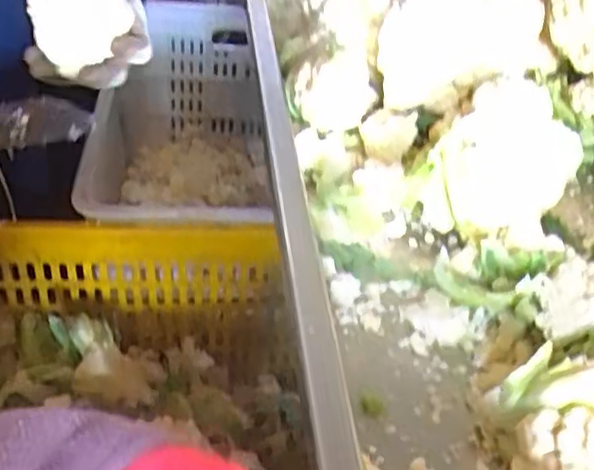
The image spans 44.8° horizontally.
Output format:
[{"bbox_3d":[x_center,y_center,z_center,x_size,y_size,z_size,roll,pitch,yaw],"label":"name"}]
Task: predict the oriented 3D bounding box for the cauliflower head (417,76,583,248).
[{"bbox_3d":[0.150,-0.052,0.521,0.091,0.081,0.093,24,42,19],"label":"cauliflower head"}]

